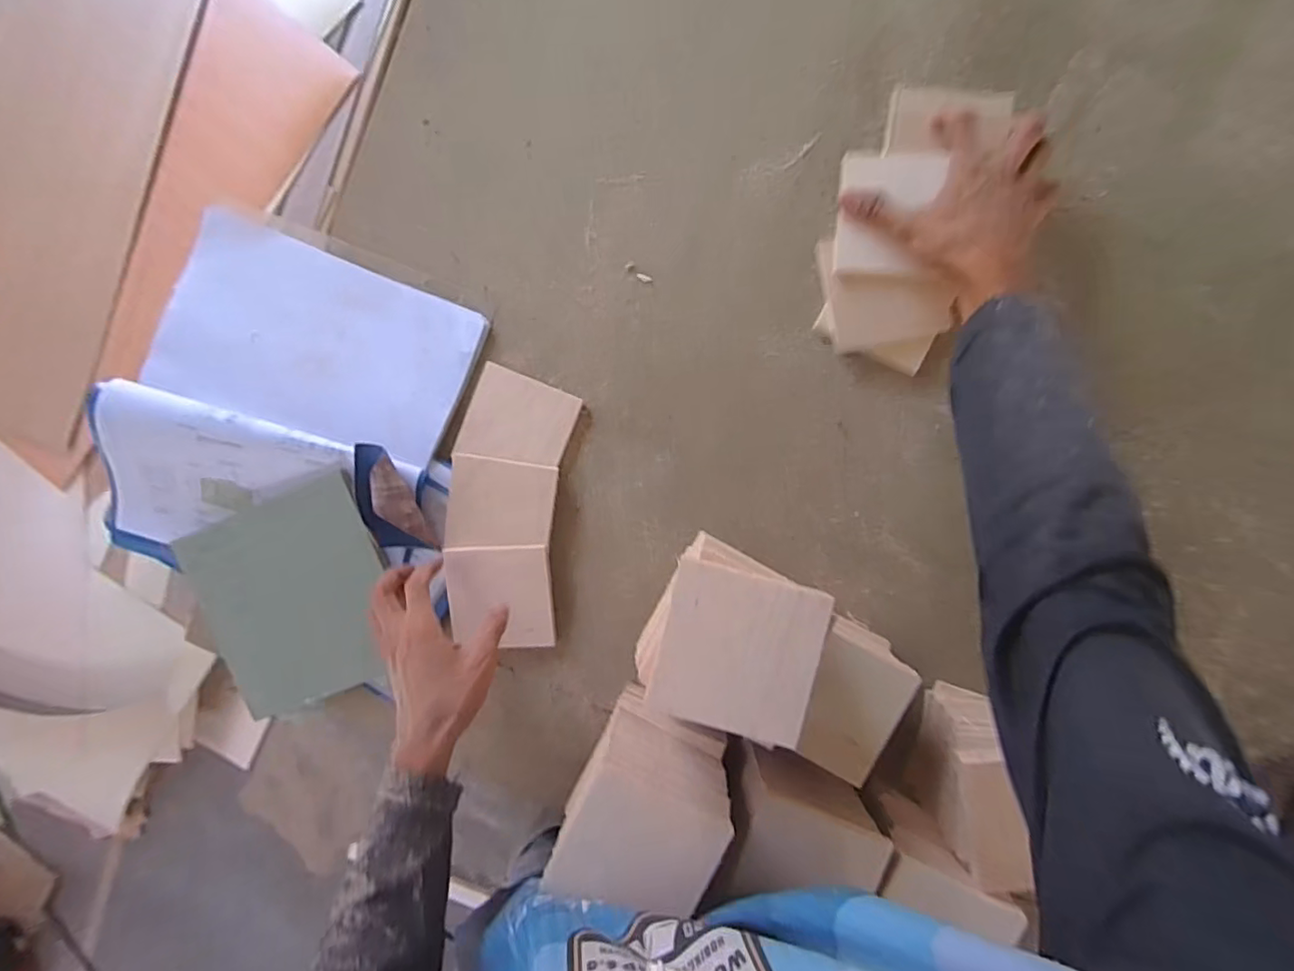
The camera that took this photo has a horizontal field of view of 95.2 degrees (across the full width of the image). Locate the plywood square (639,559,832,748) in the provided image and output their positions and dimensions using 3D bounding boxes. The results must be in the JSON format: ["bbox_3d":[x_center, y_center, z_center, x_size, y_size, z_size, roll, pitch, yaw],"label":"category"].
[{"bbox_3d":[0.059,0.108,0.381,0.100,0.007,0.102,14,94,4],"label":"plywood square"}]

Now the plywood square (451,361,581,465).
[{"bbox_3d":[-0.125,-0.062,0.576,0.101,0.006,0.088,20,88,1],"label":"plywood square"}]

